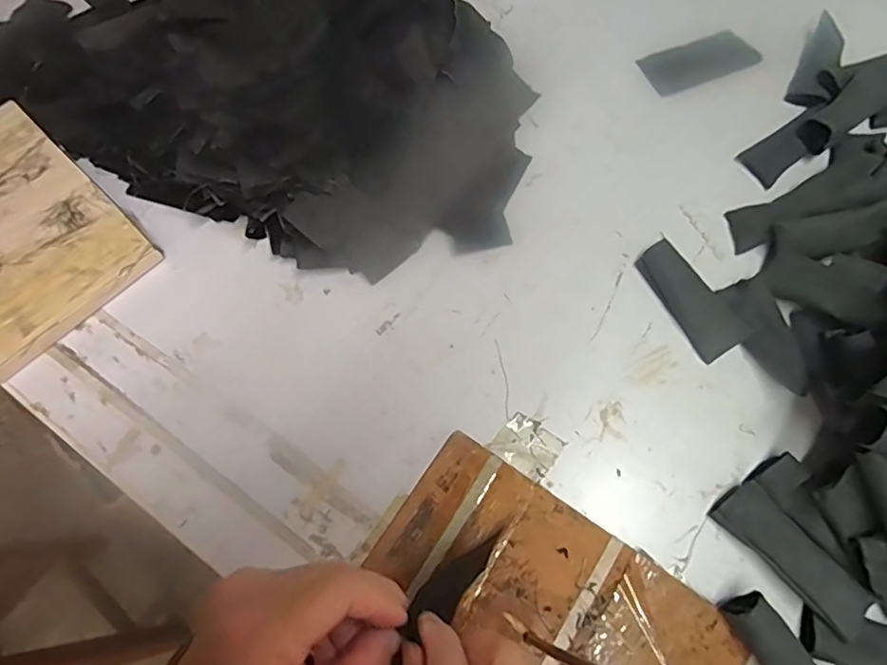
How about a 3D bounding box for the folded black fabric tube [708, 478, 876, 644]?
[{"bbox_3d":[0.239,0.153,0.387,0.036,0.027,0.105,-38,71,-14],"label":"folded black fabric tube"}]

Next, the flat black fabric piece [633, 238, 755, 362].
[{"bbox_3d":[0.204,-0.028,0.467,0.036,0.023,0.103,-30,69,-11],"label":"flat black fabric piece"}]

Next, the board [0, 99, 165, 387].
[{"bbox_3d":[-0.405,-0.087,0.508,0.255,0.025,0.183,41,74,17],"label":"board"}]

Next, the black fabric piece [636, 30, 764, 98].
[{"bbox_3d":[0.267,-0.282,0.585,0.115,0.004,0.058,-19,67,-7],"label":"black fabric piece"}]

